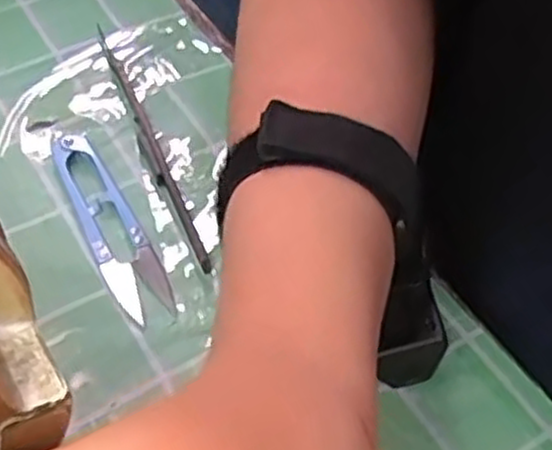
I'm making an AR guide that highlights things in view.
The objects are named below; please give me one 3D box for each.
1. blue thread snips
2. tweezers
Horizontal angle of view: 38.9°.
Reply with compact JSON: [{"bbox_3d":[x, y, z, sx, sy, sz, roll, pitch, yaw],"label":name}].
[{"bbox_3d":[-0.073,-0.002,0.343,0.023,0.009,0.102,-22,58,-19],"label":"blue thread snips"},{"bbox_3d":[-0.061,-0.043,0.371,0.006,0.009,0.158,-17,56,-16],"label":"tweezers"}]

